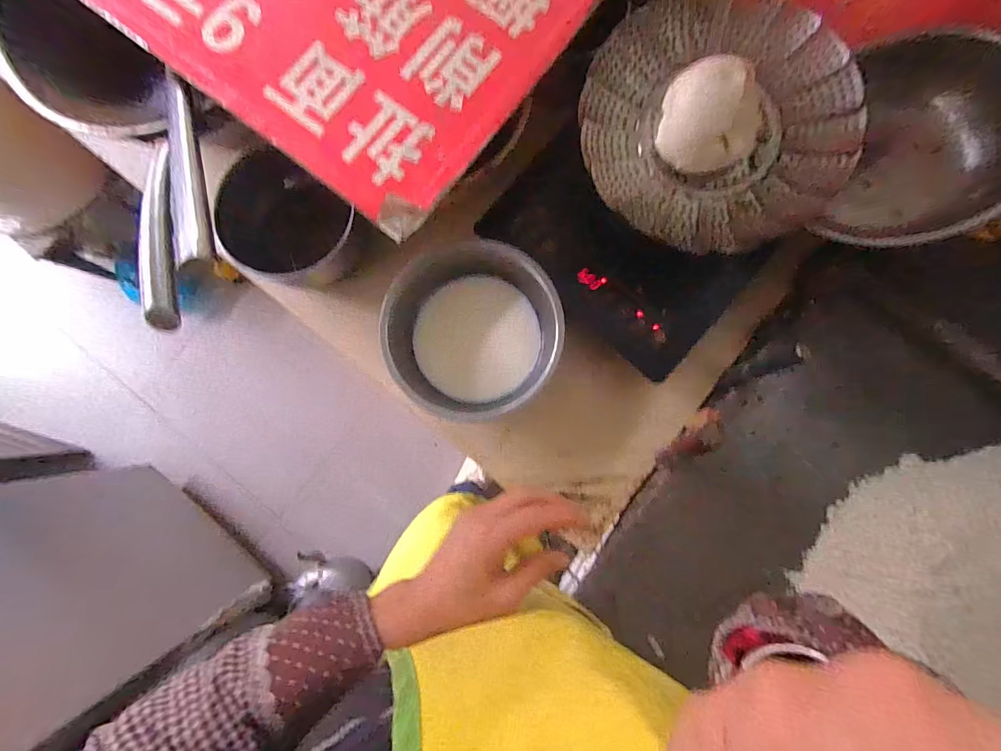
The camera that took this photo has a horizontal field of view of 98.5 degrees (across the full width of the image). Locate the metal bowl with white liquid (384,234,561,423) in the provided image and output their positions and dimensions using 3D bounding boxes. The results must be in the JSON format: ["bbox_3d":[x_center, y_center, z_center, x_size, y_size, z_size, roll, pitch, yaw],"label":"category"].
[{"bbox_3d":[-0.031,-0.050,0.528,0.201,0.077,0.183,0,85,2],"label":"metal bowl with white liquid"}]

